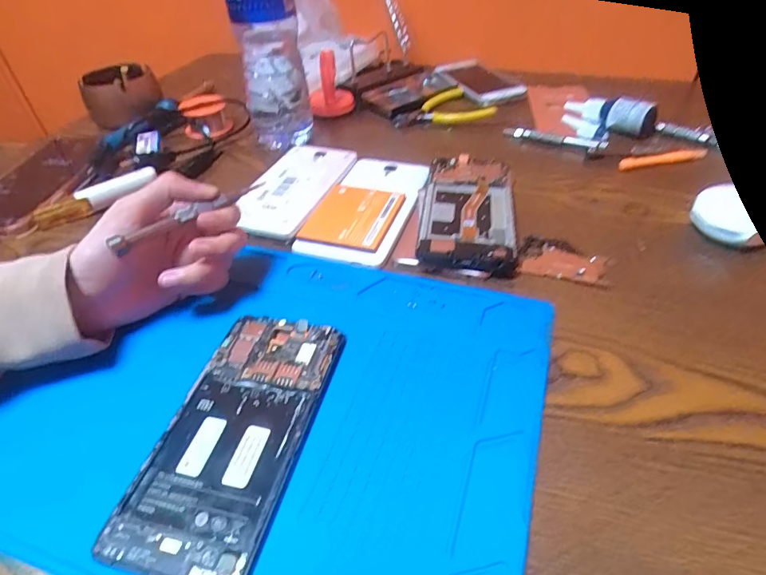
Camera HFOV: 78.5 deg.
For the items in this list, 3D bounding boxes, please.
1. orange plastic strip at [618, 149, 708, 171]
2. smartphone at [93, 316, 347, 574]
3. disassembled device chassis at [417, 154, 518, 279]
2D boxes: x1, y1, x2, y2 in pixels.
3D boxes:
[{"bbox_3d":[0.262,-0.121,0.438,0.091,0.007,0.017,-11,43,-8],"label":"orange plastic strip"},{"bbox_3d":[-0.076,0.074,0.247,0.074,0.008,0.144,9,44,12],"label":"smartphone"},{"bbox_3d":[0.068,-0.063,0.379,0.072,0.018,0.143,5,43,8],"label":"disassembled device chassis"}]

